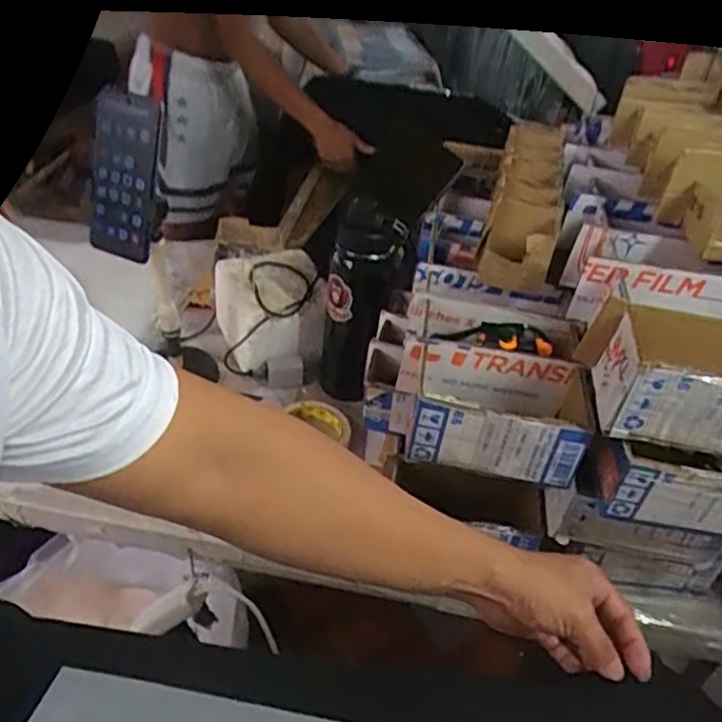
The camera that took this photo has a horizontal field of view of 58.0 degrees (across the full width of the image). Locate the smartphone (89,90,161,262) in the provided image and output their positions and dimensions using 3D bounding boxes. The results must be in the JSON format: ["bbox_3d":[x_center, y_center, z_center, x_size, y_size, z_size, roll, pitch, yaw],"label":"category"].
[{"bbox_3d":[-0.246,-0.187,0.669,0.079,0.165,0.012,18,25,14],"label":"smartphone"}]

